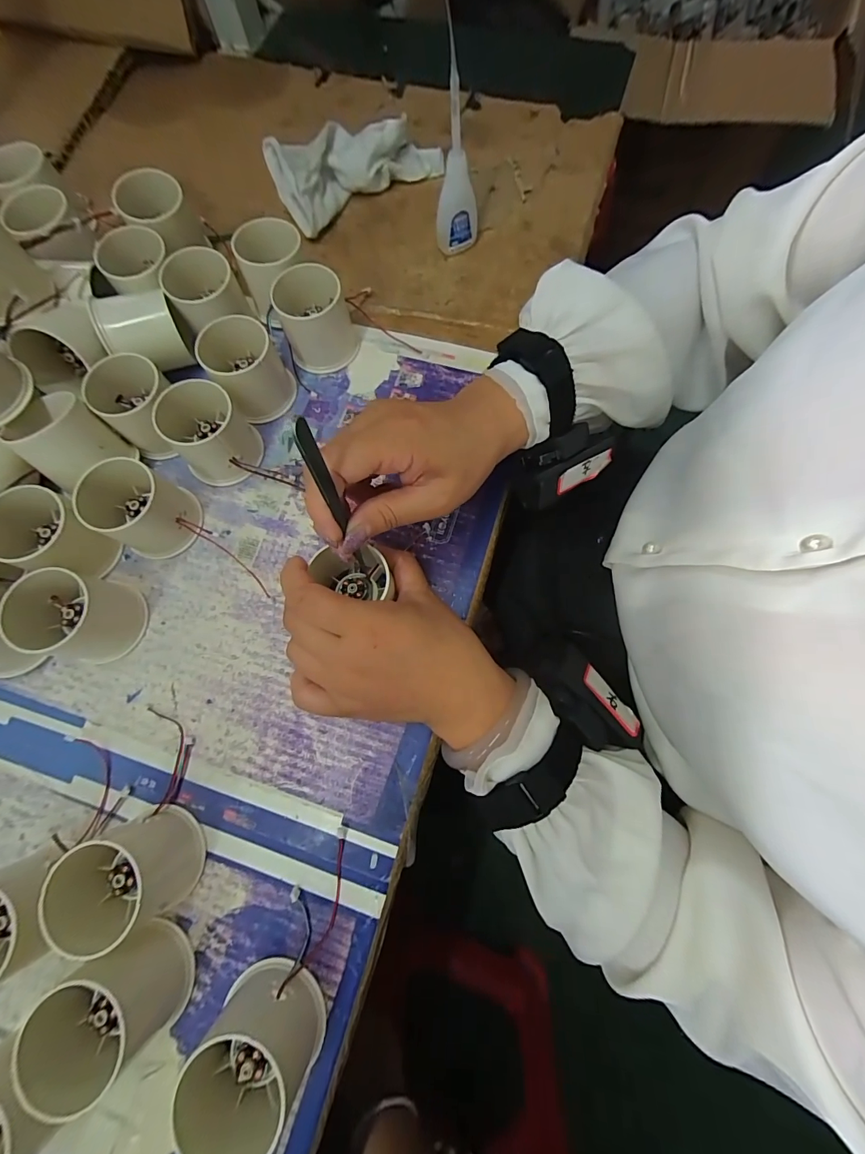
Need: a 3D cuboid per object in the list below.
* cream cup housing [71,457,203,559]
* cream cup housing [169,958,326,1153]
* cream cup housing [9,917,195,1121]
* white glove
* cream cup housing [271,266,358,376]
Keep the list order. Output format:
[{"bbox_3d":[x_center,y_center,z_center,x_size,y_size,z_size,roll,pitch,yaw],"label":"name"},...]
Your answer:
[{"bbox_3d":[-0.200,-0.046,0.287,0.074,0.042,0.057,23,77,7],"label":"cream cup housing"},{"bbox_3d":[-0.087,0.236,0.199,0.052,0.055,0.058,22,77,7],"label":"cream cup housing"},{"bbox_3d":[-0.166,0.223,0.209,0.061,0.049,0.048,-36,77,-8],"label":"cream cup housing"},{"bbox_3d":[-0.066,-0.376,0.371,0.153,0.038,0.068,-34,77,-7],"label":"white glove"},{"bbox_3d":[-0.089,-0.200,0.319,0.055,0.048,0.056,-17,75,-3],"label":"cream cup housing"}]

